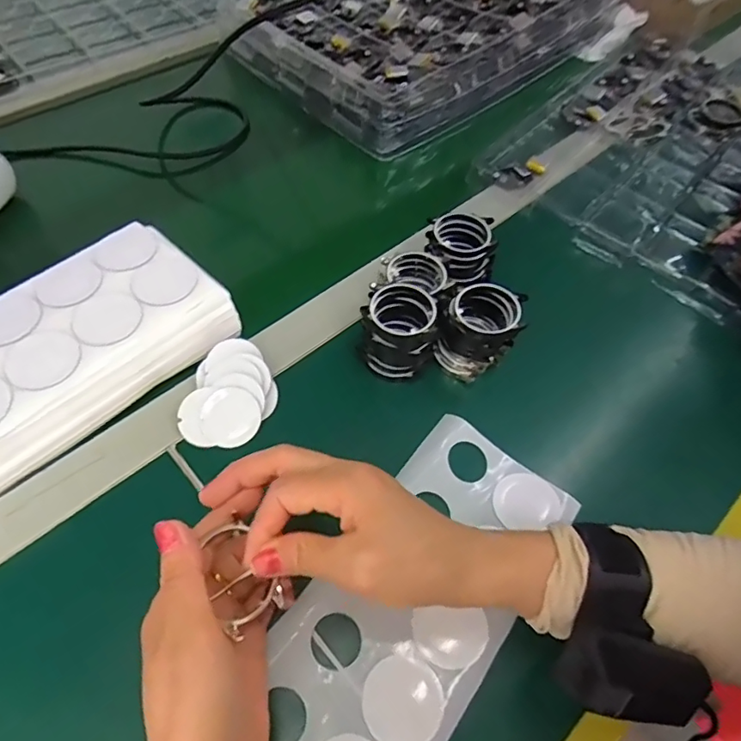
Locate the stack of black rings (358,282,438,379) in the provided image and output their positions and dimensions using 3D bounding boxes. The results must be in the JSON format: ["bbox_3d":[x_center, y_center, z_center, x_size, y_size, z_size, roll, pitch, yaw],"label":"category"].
[{"bbox_3d":[0.019,-0.028,0.379,0.049,0.053,0.044,9,57,2],"label":"stack of black rings"}]

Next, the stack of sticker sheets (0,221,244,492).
[{"bbox_3d":[-0.231,0.010,0.348,0.119,0.046,0.283,40,63,20],"label":"stack of sticker sheets"}]

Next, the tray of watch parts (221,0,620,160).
[{"bbox_3d":[0.090,-0.480,0.679,0.509,0.061,0.326,-37,67,-24],"label":"tray of watch parts"}]

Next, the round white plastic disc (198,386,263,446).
[{"bbox_3d":[-0.097,0.032,0.364,0.040,0.004,0.040,1,78,-4],"label":"round white plastic disc"}]

